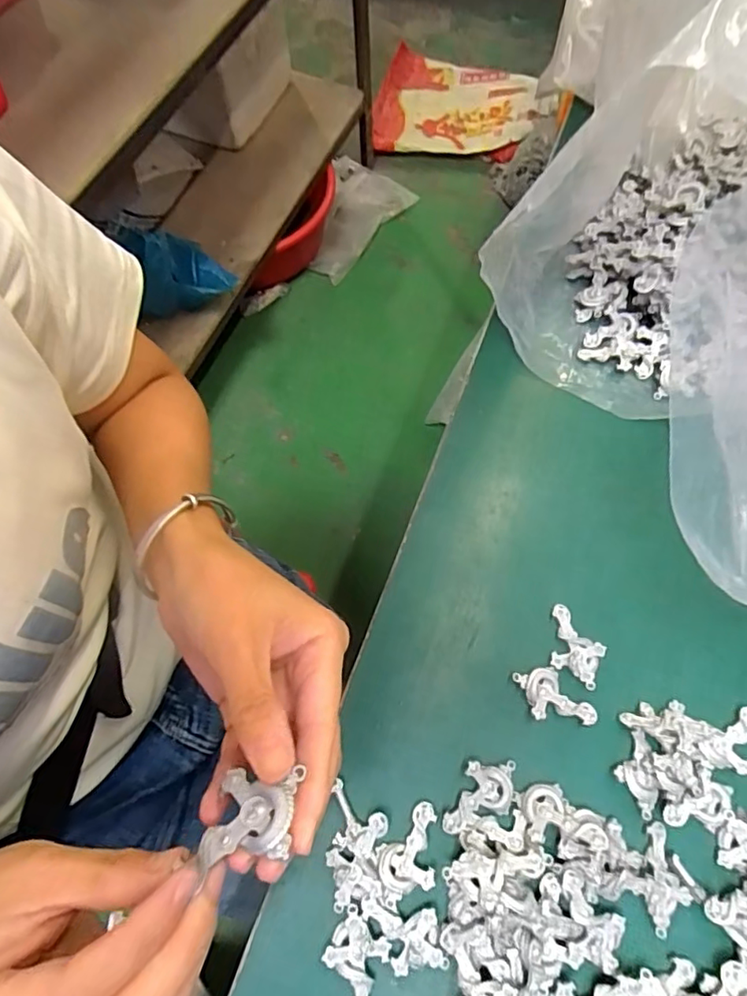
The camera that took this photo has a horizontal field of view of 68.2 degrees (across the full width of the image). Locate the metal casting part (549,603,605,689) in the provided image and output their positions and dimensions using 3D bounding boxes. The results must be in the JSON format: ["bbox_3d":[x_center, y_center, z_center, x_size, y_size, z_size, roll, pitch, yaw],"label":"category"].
[{"bbox_3d":[0.128,0.093,0.346,0.032,0.005,0.047,10,68,4],"label":"metal casting part"}]

